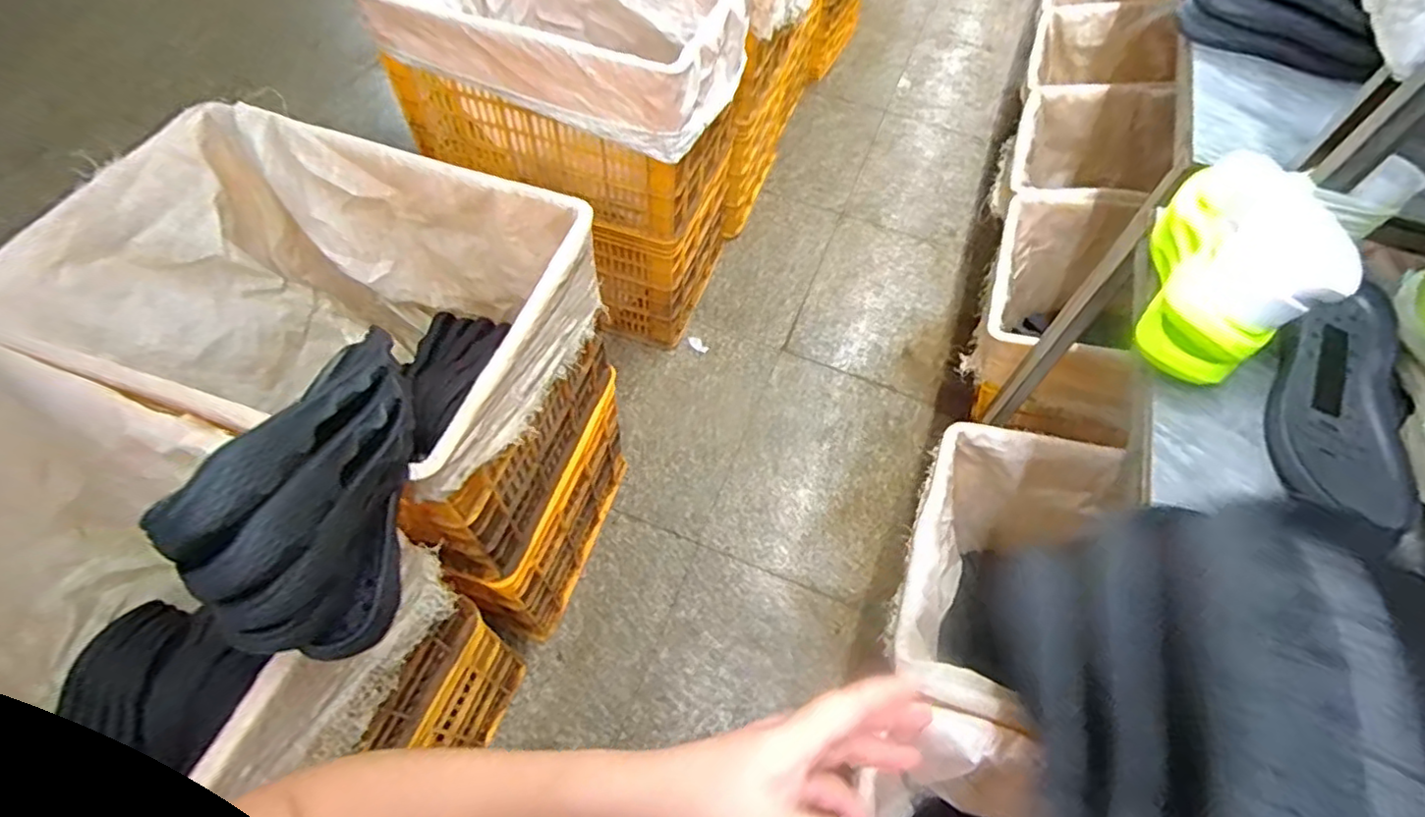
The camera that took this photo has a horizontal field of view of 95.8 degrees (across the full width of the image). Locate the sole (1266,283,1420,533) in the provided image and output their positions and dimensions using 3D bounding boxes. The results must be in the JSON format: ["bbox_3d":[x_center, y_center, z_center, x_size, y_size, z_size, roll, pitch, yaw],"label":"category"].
[{"bbox_3d":[0.597,-0.019,0.615,0.110,0.028,0.277,22,60,10],"label":"sole"}]

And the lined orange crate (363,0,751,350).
[{"bbox_3d":[-0.328,-0.654,1.582,0.733,0.773,0.525,14,59,5],"label":"lined orange crate"}]

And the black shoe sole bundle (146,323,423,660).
[{"bbox_3d":[-0.350,0.048,0.572,0.089,0.209,0.298,-1,59,-4],"label":"black shoe sole bundle"}]

